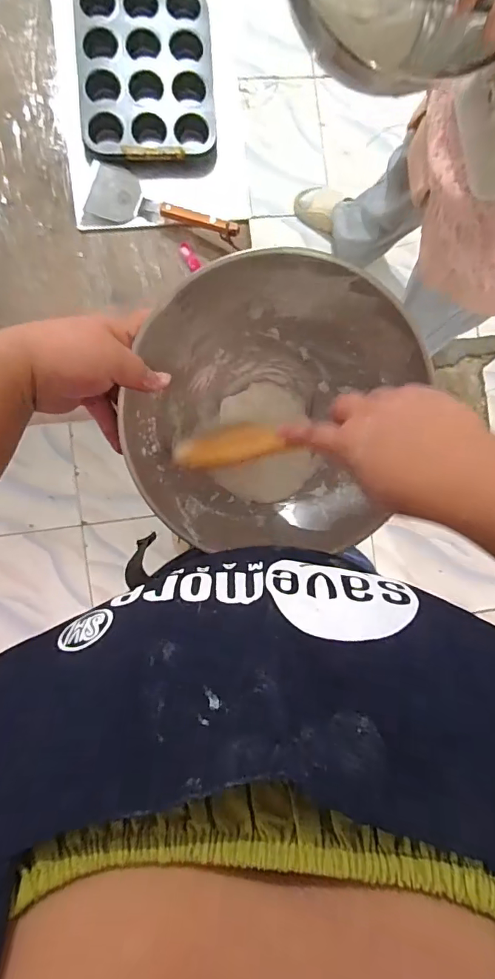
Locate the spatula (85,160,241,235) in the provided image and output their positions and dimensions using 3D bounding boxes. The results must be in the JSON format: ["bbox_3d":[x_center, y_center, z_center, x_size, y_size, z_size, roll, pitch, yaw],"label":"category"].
[{"bbox_3d":[-0.119,-0.407,0.665,0.217,0.031,0.074,9,87,-6],"label":"spatula"}]

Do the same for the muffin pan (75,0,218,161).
[{"bbox_3d":[-0.142,-0.592,0.656,0.184,0.022,0.249,-4,88,-6],"label":"muffin pan"}]

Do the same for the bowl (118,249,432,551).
[{"bbox_3d":[0.015,-0.062,0.398,0.208,0.112,0.220,0,88,-6],"label":"bowl"}]

